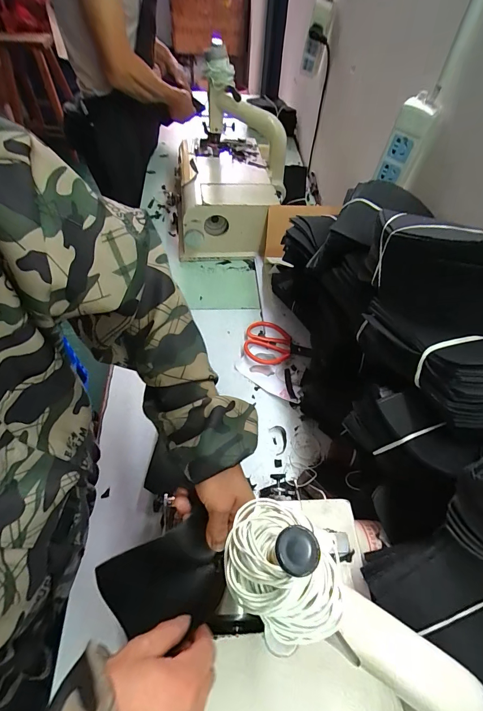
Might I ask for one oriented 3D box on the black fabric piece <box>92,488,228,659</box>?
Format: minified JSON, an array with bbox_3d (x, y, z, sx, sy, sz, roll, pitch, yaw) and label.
[{"bbox_3d":[-0.073,0.223,0.329,0.110,0.051,0.082,-23,59,-19],"label":"black fabric piece"}]

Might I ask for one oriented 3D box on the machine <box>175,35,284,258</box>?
[{"bbox_3d":[-0.026,-0.456,0.824,0.272,0.323,0.327,-2,54,-5],"label":"machine"}]

